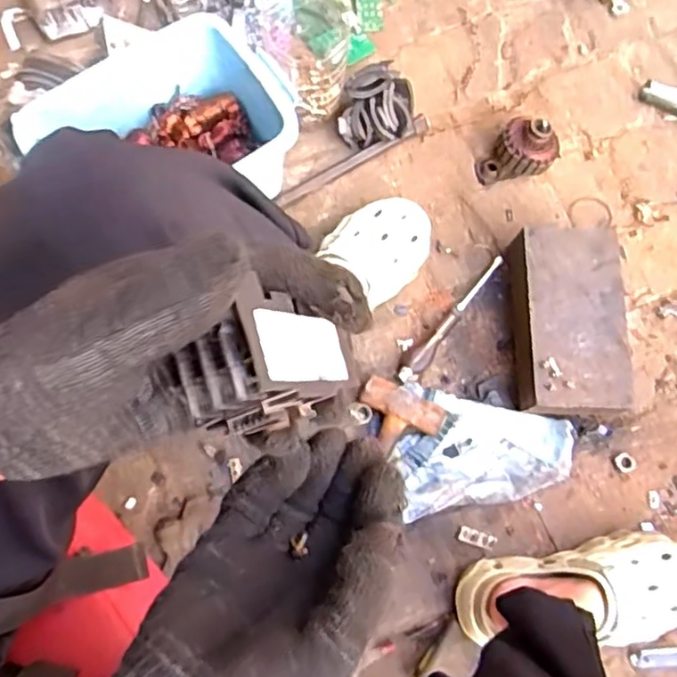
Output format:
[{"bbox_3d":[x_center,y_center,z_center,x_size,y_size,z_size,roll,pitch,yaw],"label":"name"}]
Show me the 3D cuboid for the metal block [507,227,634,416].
[{"bbox_3d":[0.271,-0.019,0.764,0.113,0.058,0.213,1,76,-1],"label":"metal block"}]

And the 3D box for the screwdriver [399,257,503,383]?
[{"bbox_3d":[0.140,-0.024,0.787,0.023,0.020,0.196,38,78,8],"label":"screwdriver"}]

